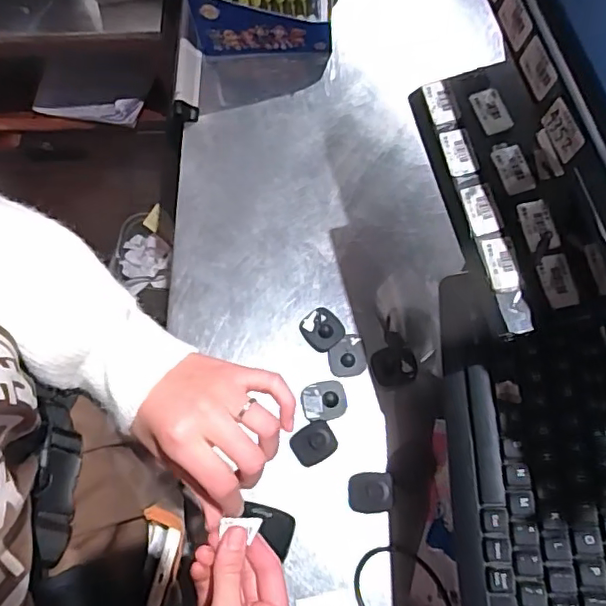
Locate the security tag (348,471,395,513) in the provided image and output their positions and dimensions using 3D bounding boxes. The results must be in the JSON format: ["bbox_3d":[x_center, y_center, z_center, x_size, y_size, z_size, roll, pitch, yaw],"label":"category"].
[{"bbox_3d":[0.067,0.186,0.551,0.044,0.012,0.037,-6,72,0],"label":"security tag"}]

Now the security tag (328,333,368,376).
[{"bbox_3d":[0.047,0.057,0.600,0.039,0.010,0.045,-8,72,0],"label":"security tag"}]

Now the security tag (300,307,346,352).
[{"bbox_3d":[0.023,0.028,0.611,0.044,0.013,0.048,-41,75,-10],"label":"security tag"}]

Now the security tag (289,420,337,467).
[{"bbox_3d":[0.012,0.143,0.568,0.044,0.015,0.035,-32,74,-8],"label":"security tag"}]

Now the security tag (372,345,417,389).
[{"bbox_3d":[0.098,0.067,0.596,0.048,0.011,0.041,-9,72,0],"label":"security tag"}]

